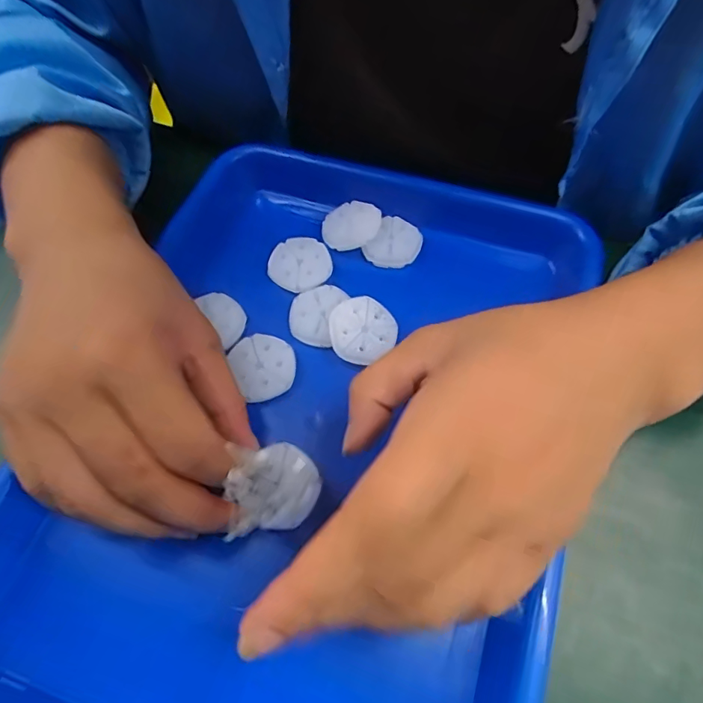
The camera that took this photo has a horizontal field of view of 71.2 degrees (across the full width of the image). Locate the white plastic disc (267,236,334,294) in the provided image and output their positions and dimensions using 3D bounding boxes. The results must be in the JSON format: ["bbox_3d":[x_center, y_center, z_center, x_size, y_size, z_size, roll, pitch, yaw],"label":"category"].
[{"bbox_3d":[-0.031,-0.054,0.299,0.037,0.004,0.037,-1,62,2],"label":"white plastic disc"}]

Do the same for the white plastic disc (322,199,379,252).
[{"bbox_3d":[-0.001,-0.080,0.310,0.037,0.004,0.033,-35,65,1],"label":"white plastic disc"}]

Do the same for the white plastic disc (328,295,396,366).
[{"bbox_3d":[0.004,-0.013,0.272,0.036,0.004,0.034,2,76,-8],"label":"white plastic disc"}]

